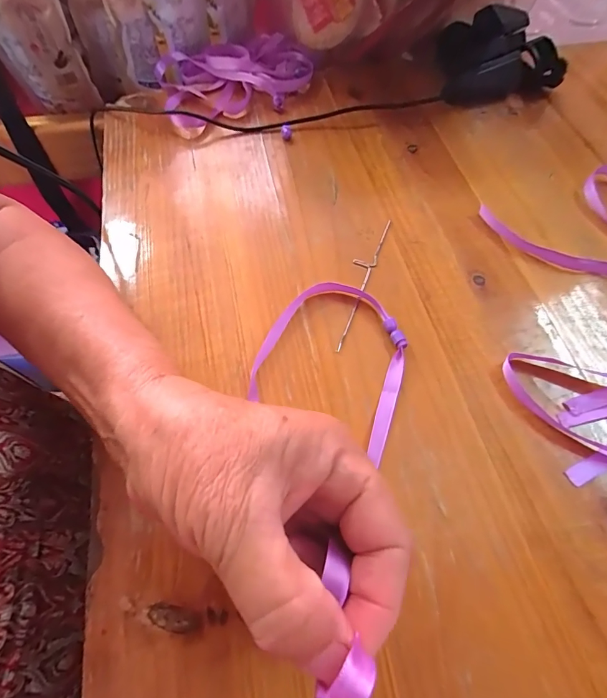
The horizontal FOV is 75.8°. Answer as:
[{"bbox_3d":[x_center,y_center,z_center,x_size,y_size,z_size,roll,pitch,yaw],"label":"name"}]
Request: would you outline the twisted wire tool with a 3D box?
[{"bbox_3d":[0.040,-0.053,0.284,0.016,0.004,0.126,20,63,11],"label":"twisted wire tool"}]

